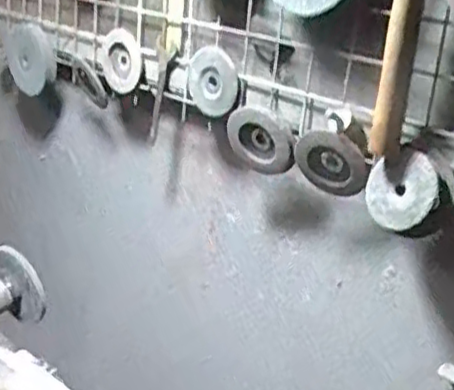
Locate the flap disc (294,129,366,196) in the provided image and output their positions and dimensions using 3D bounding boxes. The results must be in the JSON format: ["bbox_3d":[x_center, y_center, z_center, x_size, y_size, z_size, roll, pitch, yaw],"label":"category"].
[{"bbox_3d":[0.120,-0.036,0.861,0.018,0.087,0.094,-47,6,-37],"label":"flap disc"}]

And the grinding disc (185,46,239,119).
[{"bbox_3d":[-0.021,-0.159,0.983,0.019,0.098,0.099,-12,70,-39],"label":"grinding disc"}]

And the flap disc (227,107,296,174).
[{"bbox_3d":[0.048,-0.066,0.950,0.110,0.096,0.029,29,49,34],"label":"flap disc"}]

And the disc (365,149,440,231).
[{"bbox_3d":[0.187,-0.003,0.777,0.014,0.087,0.084,7,45,-37],"label":"disc"}]

